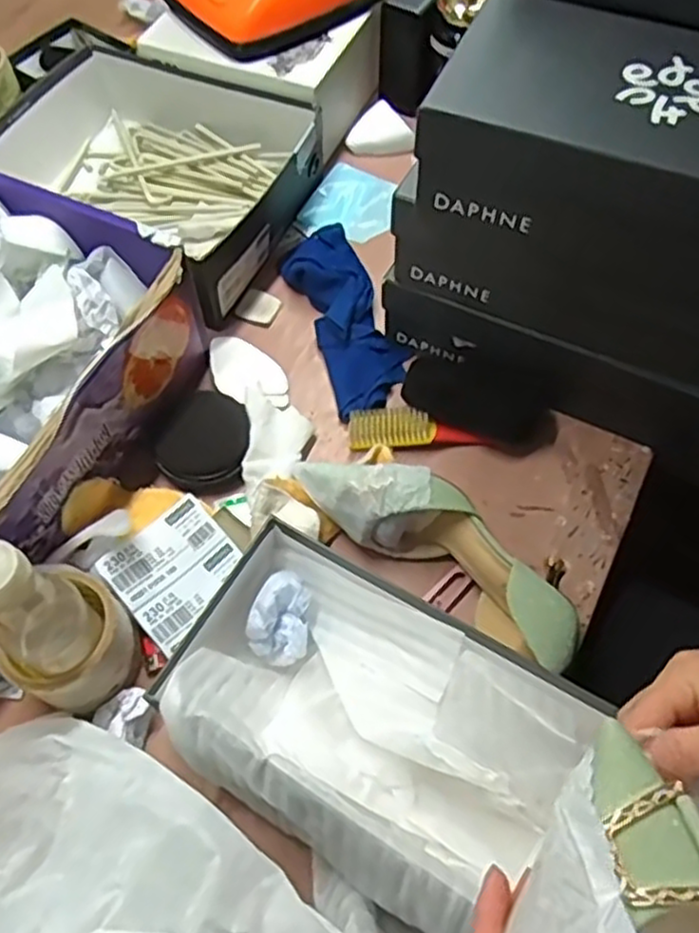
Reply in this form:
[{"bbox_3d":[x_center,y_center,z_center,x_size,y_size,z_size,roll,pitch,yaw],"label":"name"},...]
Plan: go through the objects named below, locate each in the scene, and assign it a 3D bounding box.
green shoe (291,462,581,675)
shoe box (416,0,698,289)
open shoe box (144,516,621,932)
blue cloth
[{"bbox_3d":[0.074,0.063,0.602,0.253,0.073,0.068,35,67,18],"label":"green shoe"},{"bbox_3d":[0.214,-0.229,0.526,0.292,0.091,0.158,21,63,11],"label":"shoe box"},{"bbox_3d":[0.010,0.181,0.510,0.292,0.087,0.180,27,65,15],"label":"open shoe box"},{"bbox_3d":[-0.007,-0.163,0.755,0.084,0.032,0.237,-18,62,-9],"label":"blue cloth"}]

